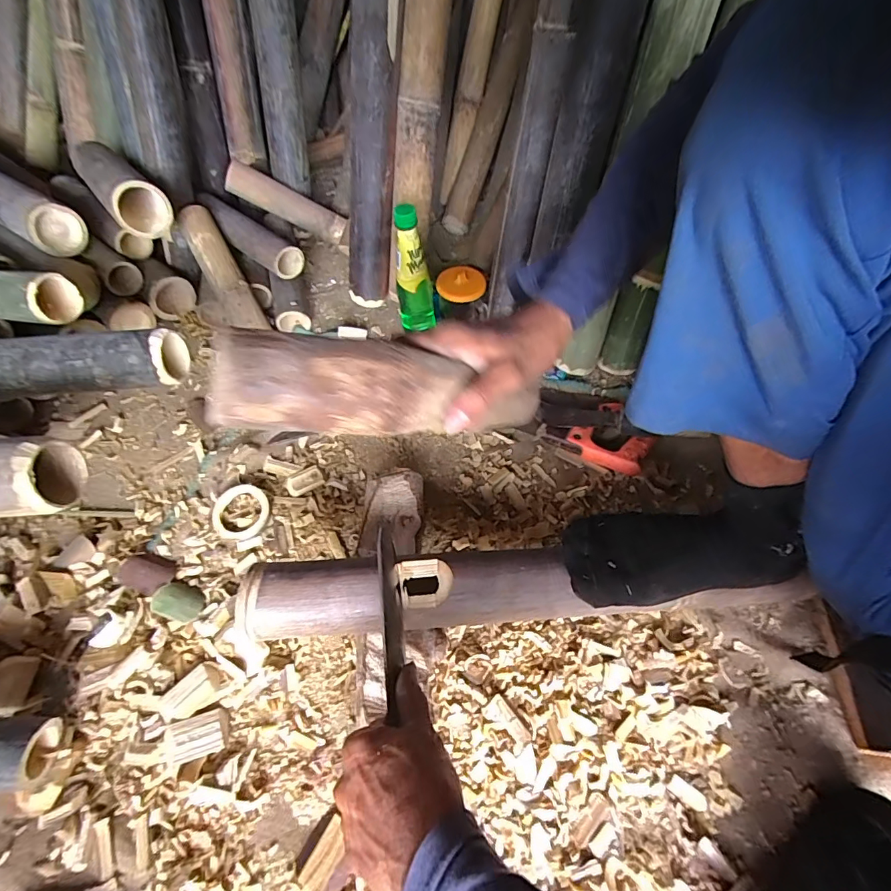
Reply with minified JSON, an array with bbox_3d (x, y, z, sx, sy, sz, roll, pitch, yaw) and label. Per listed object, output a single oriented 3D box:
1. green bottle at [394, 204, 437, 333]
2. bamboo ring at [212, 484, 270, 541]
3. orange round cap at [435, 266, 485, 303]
[{"bbox_3d":[-0.046,-0.258,0.698,0.057,0.220,0.052,-7,57,-4],"label":"green bottle"},{"bbox_3d":[-0.266,0.086,0.588,0.071,0.012,0.073,0,57,0],"label":"bamboo ring"},{"bbox_3d":[0.026,-0.261,0.728,0.074,0.012,0.069,3,72,-8],"label":"orange round cap"}]

